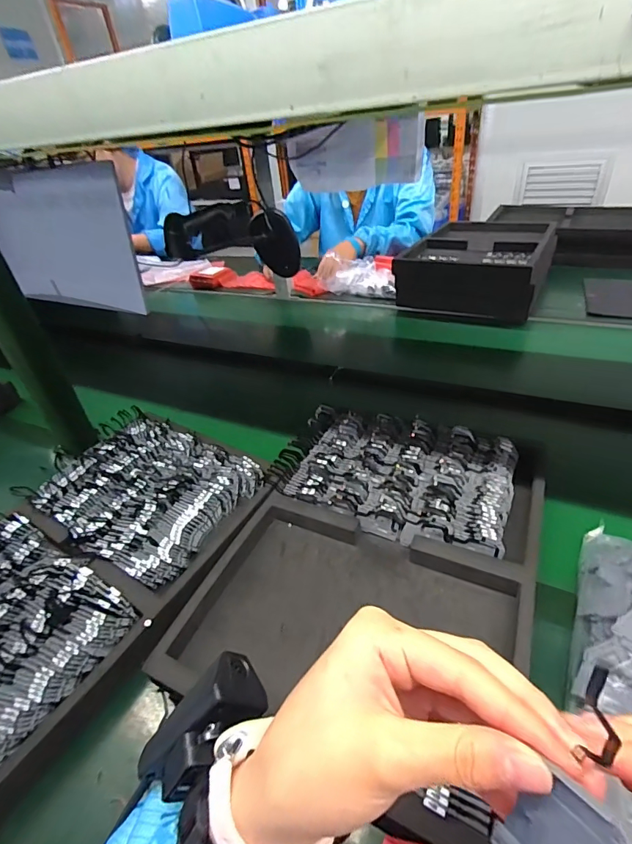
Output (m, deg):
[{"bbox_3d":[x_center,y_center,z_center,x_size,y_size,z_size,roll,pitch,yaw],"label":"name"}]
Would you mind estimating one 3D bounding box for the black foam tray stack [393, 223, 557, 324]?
[{"bbox_3d":[0.411,-0.399,1.078,0.303,0.111,0.412,14,41,27],"label":"black foam tray stack"}]

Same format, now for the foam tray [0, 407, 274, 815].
[{"bbox_3d":[-0.283,0.152,0.497,0.321,0.041,0.419,16,42,29],"label":"foam tray"}]

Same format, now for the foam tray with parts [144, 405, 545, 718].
[{"bbox_3d":[0.071,0.126,0.472,0.306,0.051,0.388,8,38,21],"label":"foam tray with parts"}]

